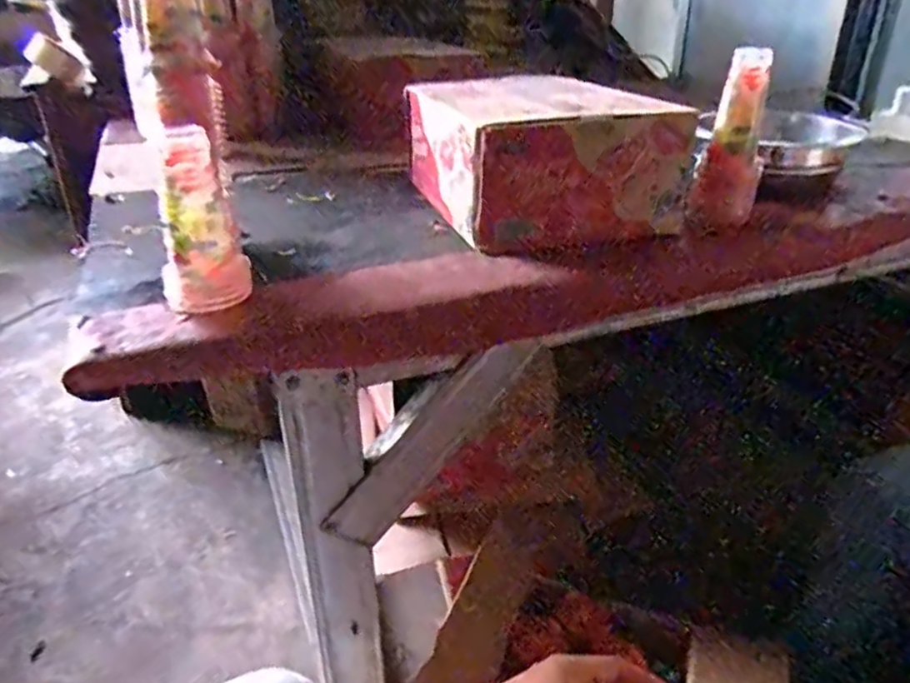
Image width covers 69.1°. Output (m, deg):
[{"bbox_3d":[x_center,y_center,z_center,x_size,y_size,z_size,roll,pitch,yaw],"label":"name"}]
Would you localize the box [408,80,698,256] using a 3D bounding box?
[{"bbox_3d":[0.099,-0.224,0.789,0.241,0.138,0.264,-9,32,-16],"label":"box"}]

